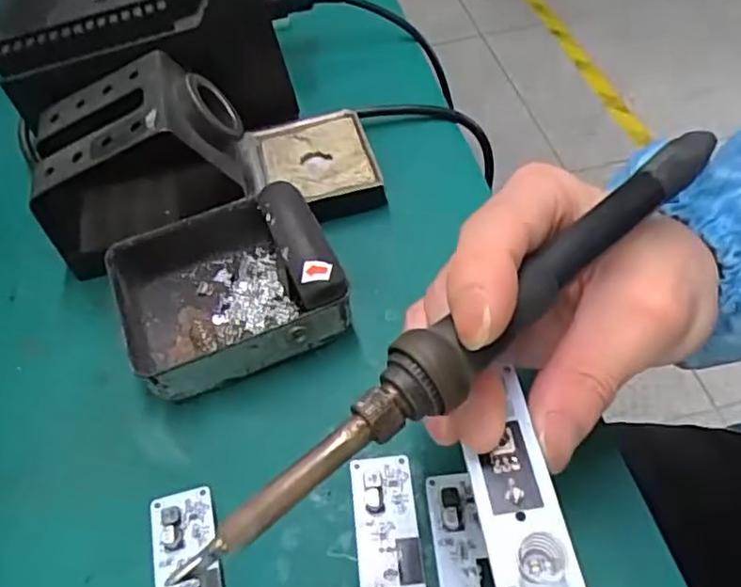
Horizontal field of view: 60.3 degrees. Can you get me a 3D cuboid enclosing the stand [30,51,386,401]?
[{"bbox_3d":[-0.065,-0.040,0.293,0.148,0.077,0.149,-3,51,4],"label":"stand"}]

